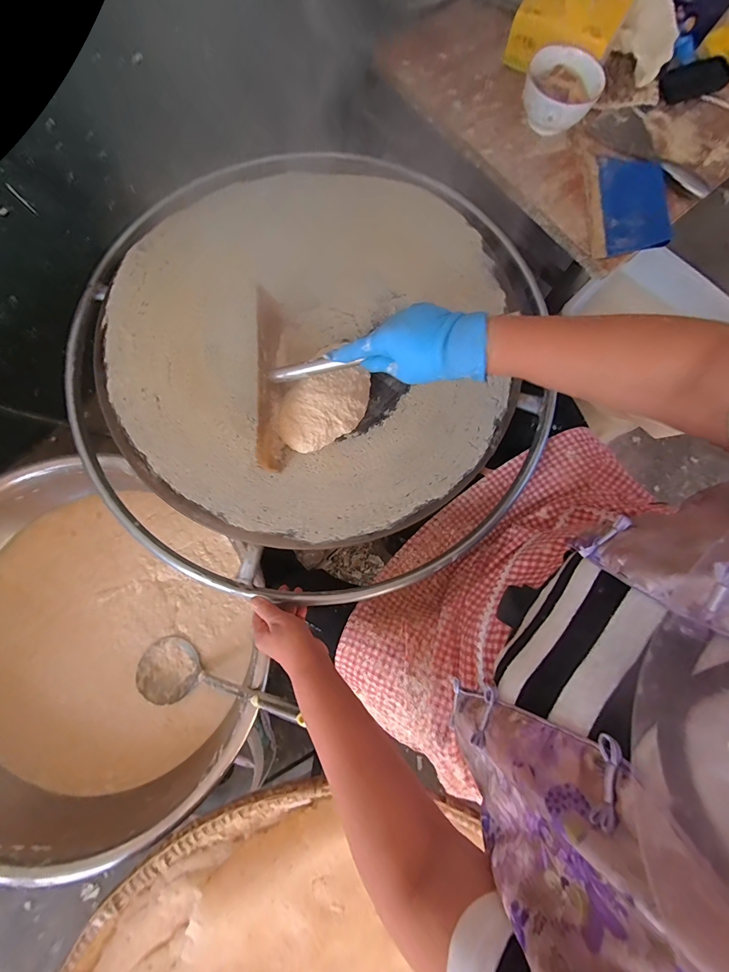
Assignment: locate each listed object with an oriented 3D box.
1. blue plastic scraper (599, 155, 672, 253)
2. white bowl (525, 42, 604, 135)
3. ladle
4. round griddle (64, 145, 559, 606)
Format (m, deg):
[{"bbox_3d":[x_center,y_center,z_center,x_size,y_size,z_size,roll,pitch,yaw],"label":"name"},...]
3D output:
[{"bbox_3d":[0.439,-0.457,0.598,0.099,0.010,0.194,0,76,7],"label":"blue plastic scraper"},{"bbox_3d":[0.315,-0.640,0.611,0.115,0.072,0.124,0,79,-2],"label":"white bowl"},{"bbox_3d":[-0.244,0.328,0.599,0.344,0.061,0.108,-2,74,31],"label":"ladle"},{"bbox_3d":[-0.063,-0.187,0.533,0.682,0.075,0.659,0,77,-2],"label":"round griddle"}]

